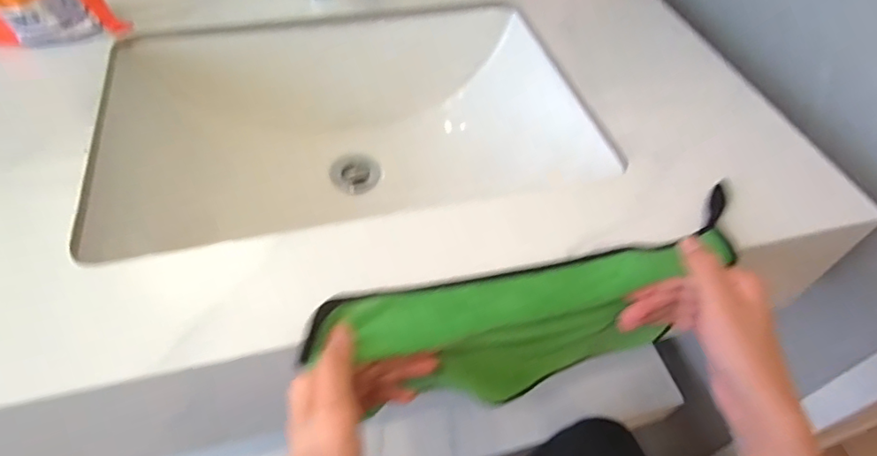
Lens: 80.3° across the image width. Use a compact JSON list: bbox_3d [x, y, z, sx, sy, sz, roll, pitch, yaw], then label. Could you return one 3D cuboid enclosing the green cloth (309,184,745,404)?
[{"bbox_3d":[0.065,0.077,0.397,0.307,0.144,0.048,-11,53,-12],"label":"green cloth"}]

